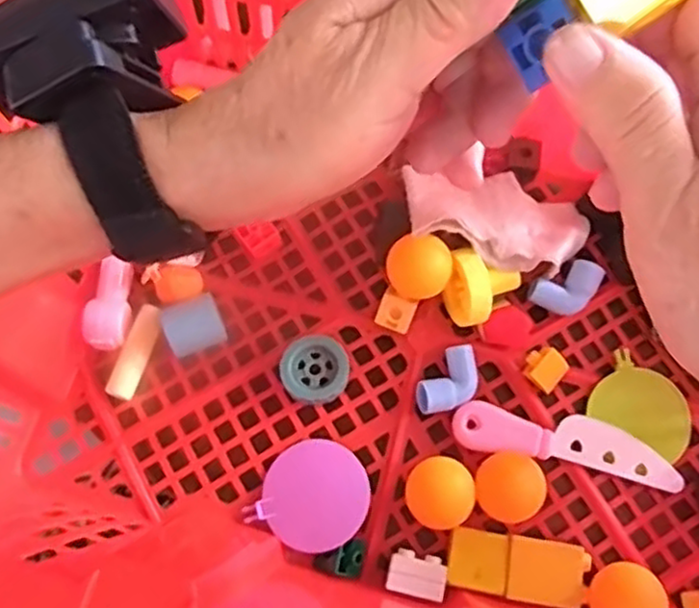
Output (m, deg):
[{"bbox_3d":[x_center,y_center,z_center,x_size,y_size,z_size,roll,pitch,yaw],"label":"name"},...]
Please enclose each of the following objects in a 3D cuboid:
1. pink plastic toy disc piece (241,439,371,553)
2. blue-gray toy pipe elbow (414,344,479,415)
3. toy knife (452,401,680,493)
[{"bbox_3d":[-0.019,0.104,0.386,0.055,0.012,0.058,0,72,-1],"label":"pink plastic toy disc piece"},{"bbox_3d":[0.058,0.045,0.405,0.027,0.014,0.044,38,75,10],"label":"blue-gray toy pipe elbow"},{"bbox_3d":[0.122,0.077,0.399,0.124,0.007,0.029,12,72,2],"label":"toy knife"}]

